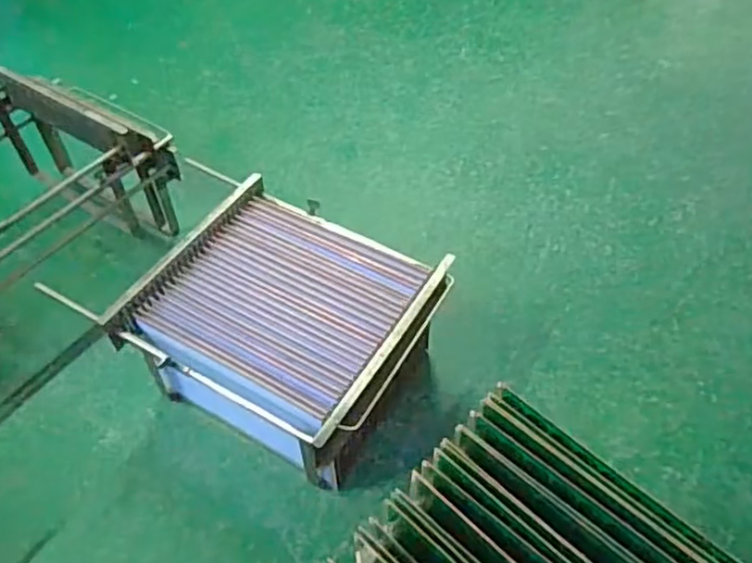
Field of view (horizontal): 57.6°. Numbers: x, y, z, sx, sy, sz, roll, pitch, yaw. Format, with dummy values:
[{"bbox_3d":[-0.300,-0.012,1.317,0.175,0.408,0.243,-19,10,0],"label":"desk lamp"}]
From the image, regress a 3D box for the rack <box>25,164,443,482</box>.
[{"bbox_3d":[-0.164,0.088,1.233,0.505,0.238,0.402,25,55,22],"label":"rack"}]

